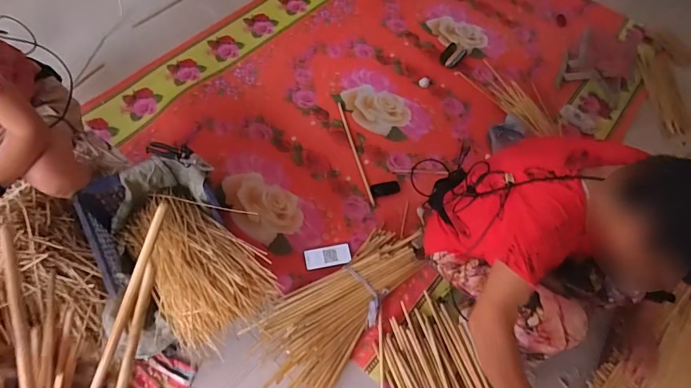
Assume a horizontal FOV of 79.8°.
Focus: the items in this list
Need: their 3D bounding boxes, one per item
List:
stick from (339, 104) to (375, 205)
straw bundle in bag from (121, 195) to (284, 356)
[{"bbox_3d":[0.037,-0.169,1.656,0.017,0.020,0.507,-12,61,-9],"label":"stick"},{"bbox_3d":[-0.436,0.147,1.131,0.252,0.122,0.617,-36,42,-20],"label":"straw bundle in bag"}]

